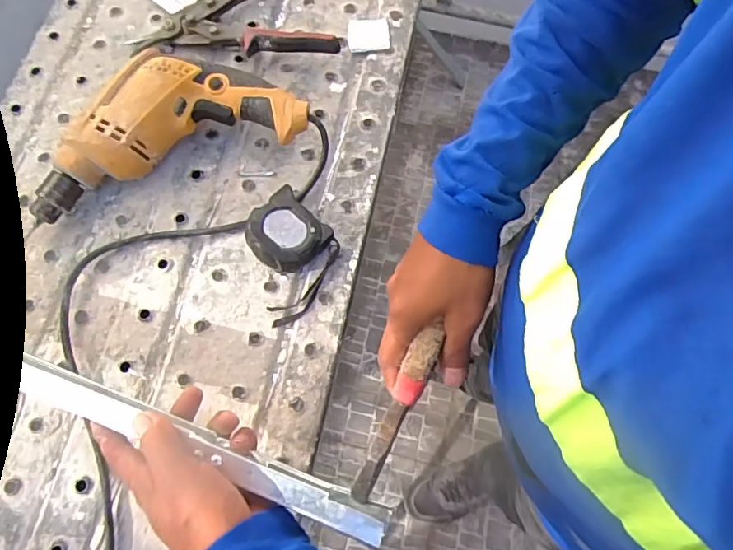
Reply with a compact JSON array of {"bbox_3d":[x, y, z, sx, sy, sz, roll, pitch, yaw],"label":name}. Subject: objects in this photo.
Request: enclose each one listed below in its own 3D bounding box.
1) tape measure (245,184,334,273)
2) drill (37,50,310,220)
[{"bbox_3d":[-0.076,-0.038,0.501,0.061,0.041,0.069,37,73,11],"label":"tape measure"},{"bbox_3d":[-0.195,-0.150,0.528,0.263,0.072,0.127,-17,71,-7],"label":"drill"}]

